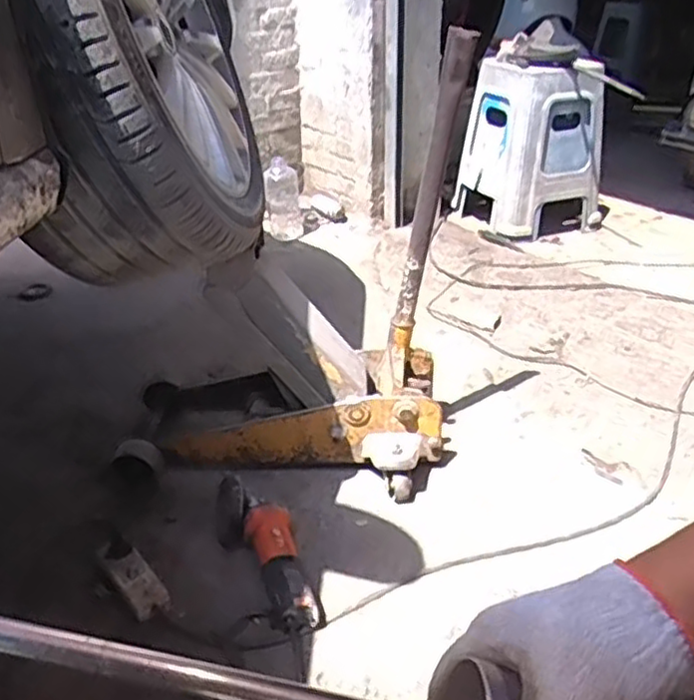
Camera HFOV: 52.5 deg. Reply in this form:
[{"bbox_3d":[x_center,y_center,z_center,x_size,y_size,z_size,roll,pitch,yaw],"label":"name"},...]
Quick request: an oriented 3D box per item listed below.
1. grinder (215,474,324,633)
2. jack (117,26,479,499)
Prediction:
[{"bbox_3d":[-0.120,0.293,1.034,0.100,0.098,0.250,-14,33,-19],"label":"grinder"},{"bbox_3d":[-0.111,-0.095,1.142,0.580,0.647,0.259,2,31,5],"label":"jack"}]

